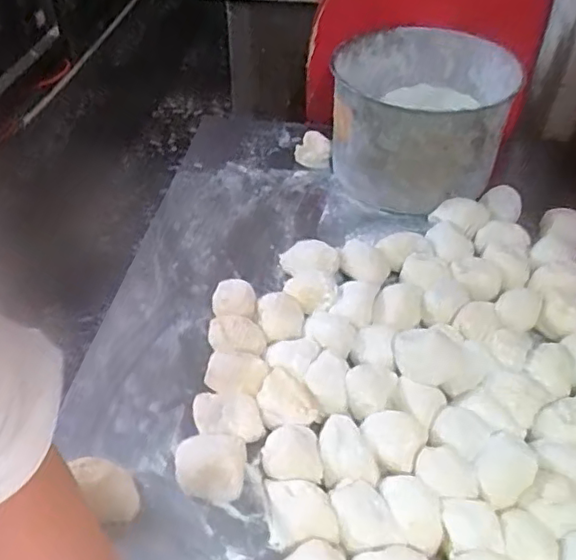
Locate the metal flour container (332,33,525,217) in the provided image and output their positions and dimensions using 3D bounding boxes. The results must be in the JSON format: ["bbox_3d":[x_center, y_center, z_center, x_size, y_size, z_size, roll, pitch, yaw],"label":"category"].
[{"bbox_3d":[0.152,-0.196,0.711,0.192,0.136,0.208,9,45,9],"label":"metal flour container"}]

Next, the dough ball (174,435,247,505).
[{"bbox_3d":[-0.062,0.145,0.480,0.056,0.037,0.042,7,45,7],"label":"dough ball"}]

